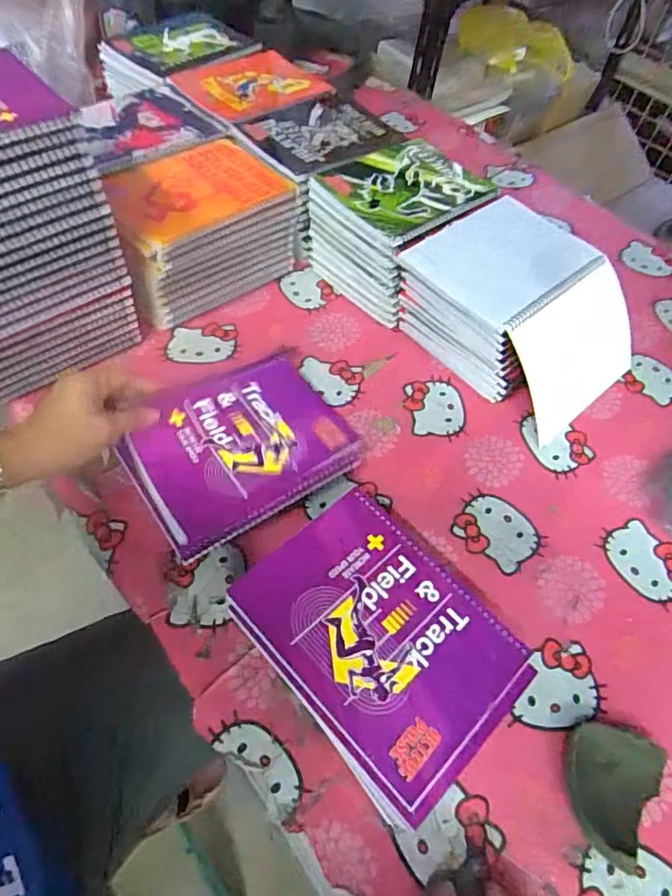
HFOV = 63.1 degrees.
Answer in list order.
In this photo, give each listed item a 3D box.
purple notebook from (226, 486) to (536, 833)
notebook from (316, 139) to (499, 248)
[{"bbox_3d":[0.035,0.143,0.426,0.154,0.011,0.206,-36,66,-26],"label":"purple notebook"},{"bbox_3d":[0.090,-0.327,0.687,0.181,0.016,0.160,-34,65,-25],"label":"notebook"}]

